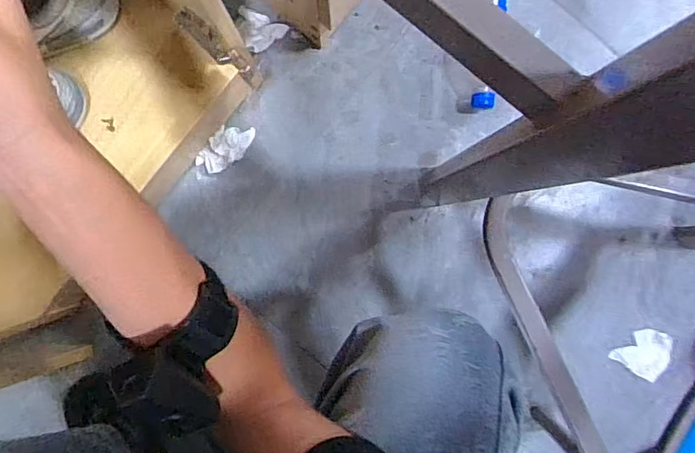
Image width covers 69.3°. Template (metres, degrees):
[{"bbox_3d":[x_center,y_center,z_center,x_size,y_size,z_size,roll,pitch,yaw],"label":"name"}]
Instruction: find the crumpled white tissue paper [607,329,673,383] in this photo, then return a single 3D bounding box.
[{"bbox_3d":[0.411,0.172,0.696,0.062,0.015,0.067,36,85,16],"label":"crumpled white tissue paper"}]

